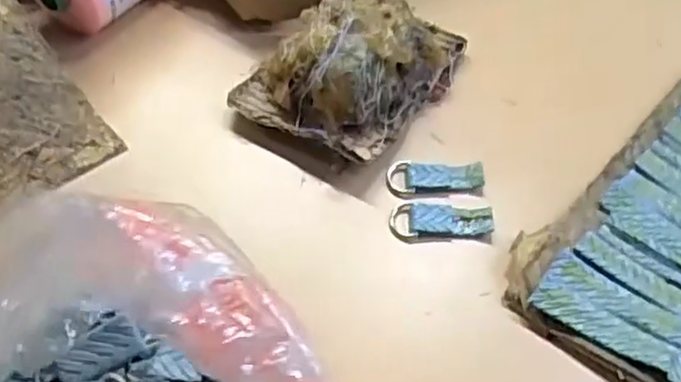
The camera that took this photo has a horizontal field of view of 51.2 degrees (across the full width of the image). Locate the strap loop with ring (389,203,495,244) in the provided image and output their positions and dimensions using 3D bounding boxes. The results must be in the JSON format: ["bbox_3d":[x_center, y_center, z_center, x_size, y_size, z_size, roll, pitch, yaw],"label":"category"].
[{"bbox_3d":[0.061,0.019,0.427,0.060,0.005,0.025,0,53,0],"label":"strap loop with ring"}]

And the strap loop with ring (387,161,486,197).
[{"bbox_3d":[0.061,-0.009,0.448,0.061,0.005,0.023,-5,53,-4],"label":"strap loop with ring"}]

